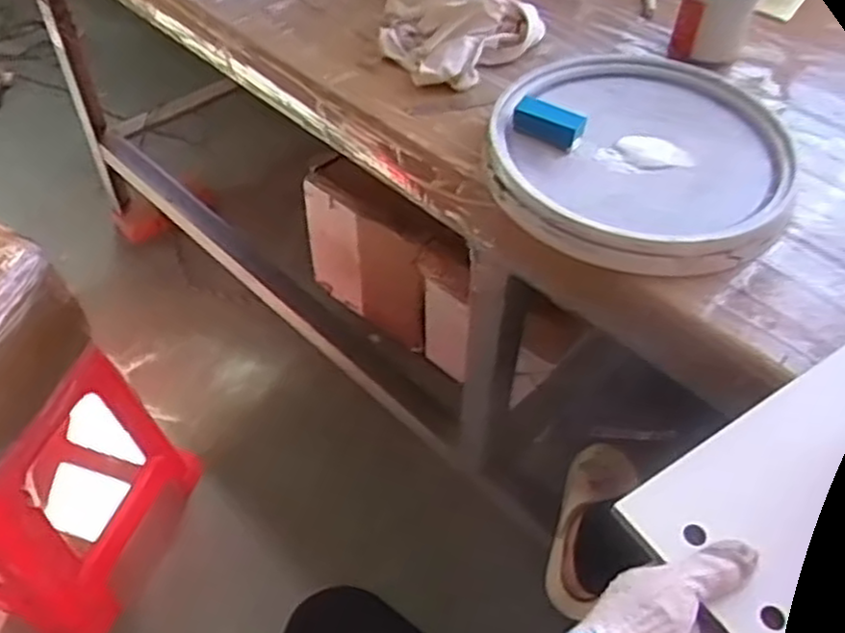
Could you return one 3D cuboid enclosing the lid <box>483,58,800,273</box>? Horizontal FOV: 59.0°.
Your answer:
[{"bbox_3d":[0.216,-0.171,0.738,0.282,0.034,0.308,1,49,-1],"label":"lid"}]

